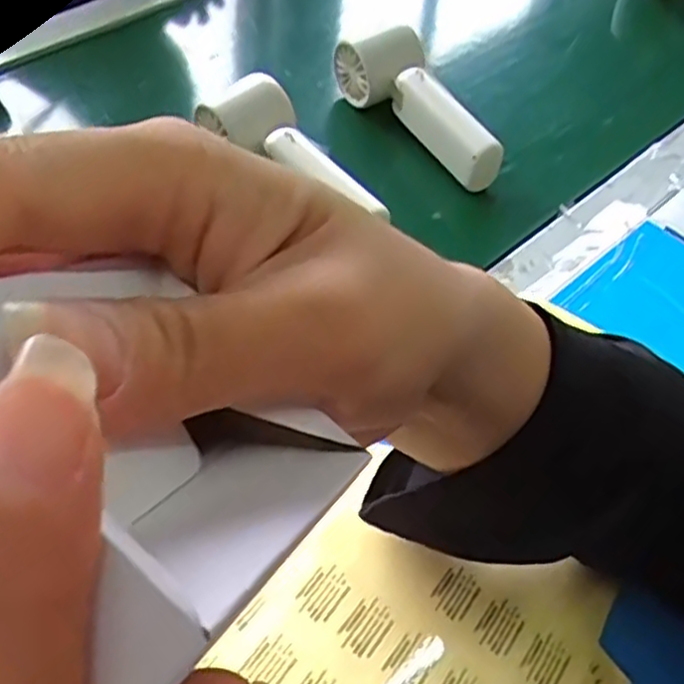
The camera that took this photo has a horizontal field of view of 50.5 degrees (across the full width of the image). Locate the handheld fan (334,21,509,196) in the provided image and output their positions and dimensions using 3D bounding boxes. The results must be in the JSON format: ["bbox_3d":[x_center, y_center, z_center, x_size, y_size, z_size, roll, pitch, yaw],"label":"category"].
[{"bbox_3d":[0.060,-0.175,0.545,0.037,0.080,0.163,-33,56,-24],"label":"handheld fan"}]

